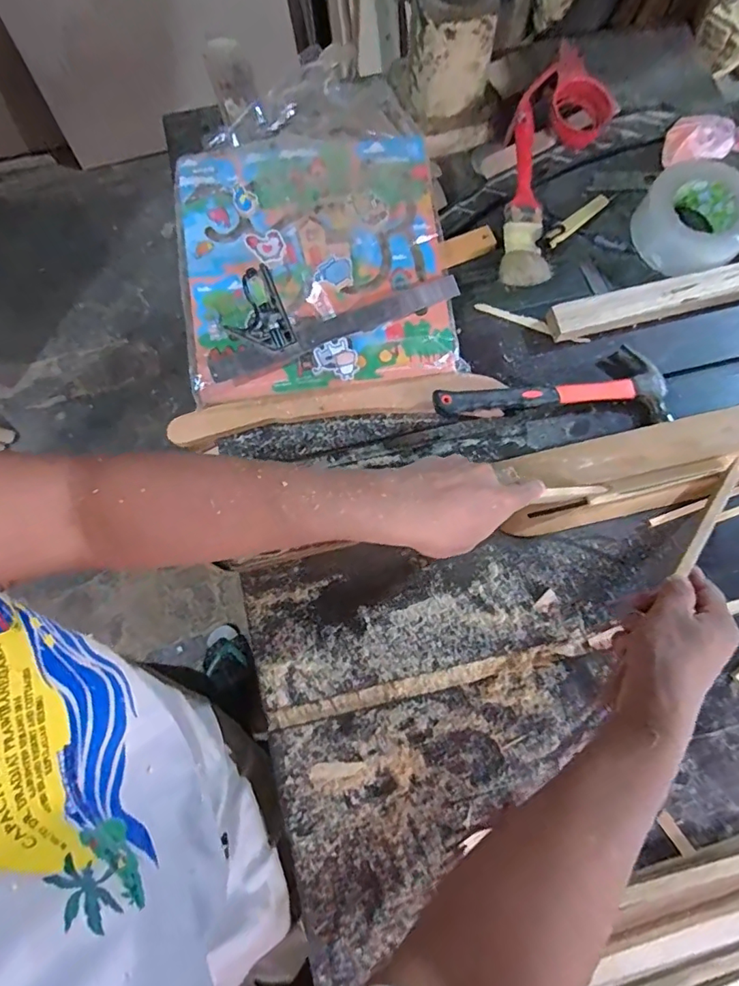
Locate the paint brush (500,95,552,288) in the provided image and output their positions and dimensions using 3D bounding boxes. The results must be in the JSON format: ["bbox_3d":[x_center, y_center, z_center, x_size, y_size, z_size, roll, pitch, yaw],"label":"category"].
[{"bbox_3d":[0.190,-0.360,0.606,0.054,0.027,0.214,-1,91,0],"label":"paint brush"}]

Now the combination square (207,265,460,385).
[{"bbox_3d":[-0.047,-0.220,0.574,0.299,0.030,0.100,-19,78,-5],"label":"combination square"}]

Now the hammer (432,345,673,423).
[{"bbox_3d":[0.208,-0.127,0.578,0.264,0.037,0.090,2,77,0],"label":"hammer"}]

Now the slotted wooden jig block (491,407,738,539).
[{"bbox_3d":[0.353,-0.040,0.557,0.414,0.049,0.090,-15,78,-2],"label":"slotted wooden jig block"}]

